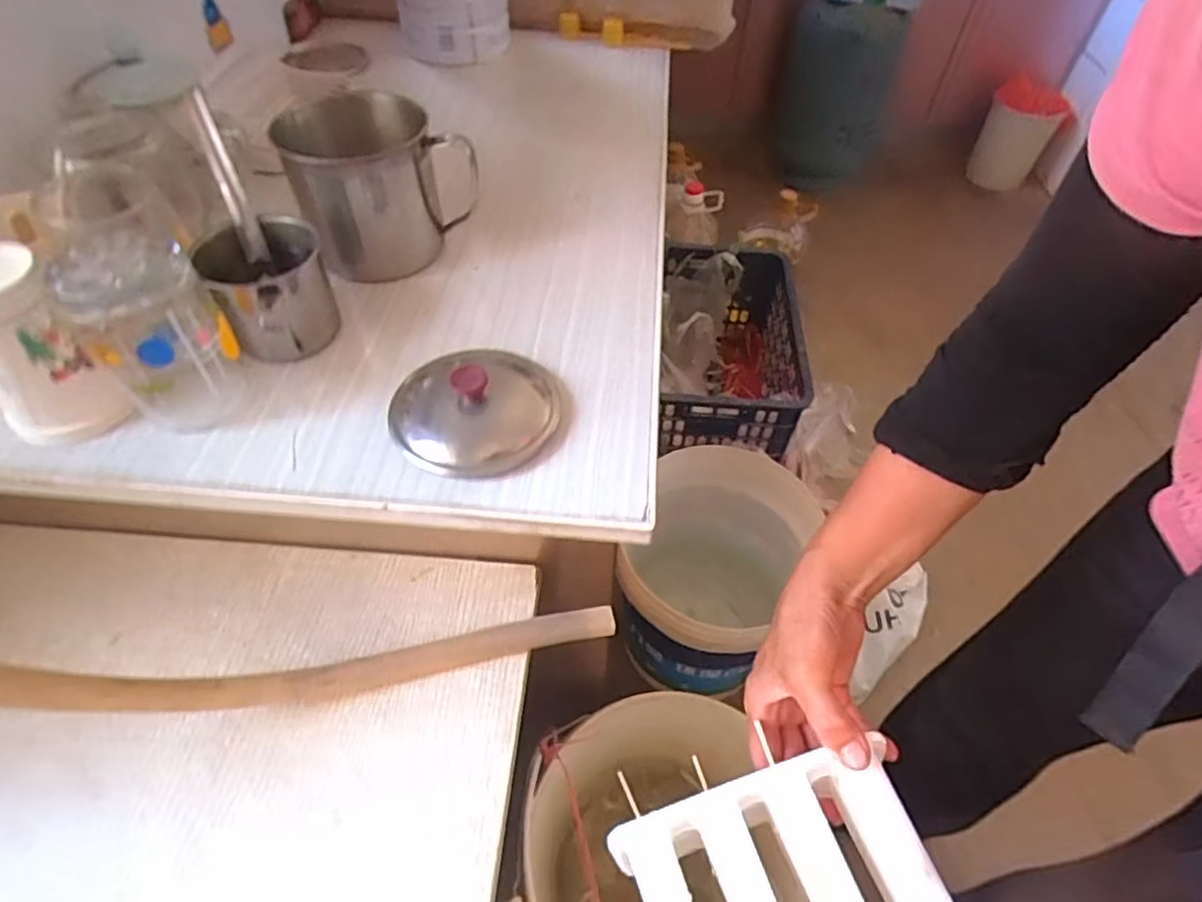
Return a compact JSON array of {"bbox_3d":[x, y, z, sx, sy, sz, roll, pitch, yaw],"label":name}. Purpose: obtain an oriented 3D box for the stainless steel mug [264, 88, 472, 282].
[{"bbox_3d":[-0.166,-0.198,0.477,0.120,0.097,0.097,-27,57,-20],"label":"stainless steel mug"}]

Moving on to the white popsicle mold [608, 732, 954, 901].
[{"bbox_3d":[0.095,0.225,0.332,0.149,0.035,0.103,-14,53,-11],"label":"white popsicle mold"}]

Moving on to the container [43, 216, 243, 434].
[{"bbox_3d":[-0.249,-0.066,0.360,0.065,0.106,0.063,-34,59,-24],"label":"container"}]

